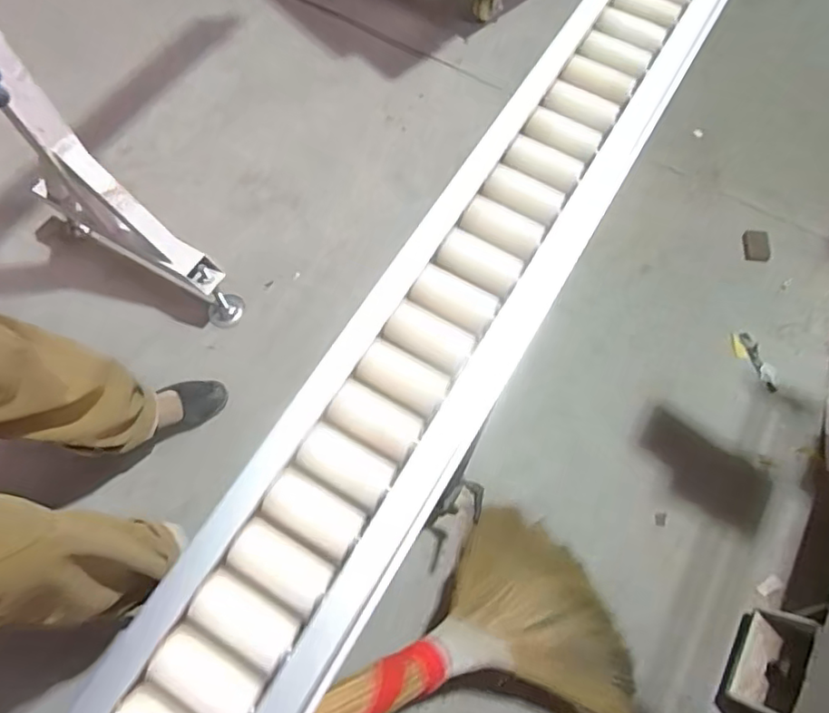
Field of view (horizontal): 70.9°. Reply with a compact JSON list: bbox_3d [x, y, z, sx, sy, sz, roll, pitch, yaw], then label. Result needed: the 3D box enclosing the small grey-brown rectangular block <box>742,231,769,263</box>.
[{"bbox_3d":[0.769,-0.249,1.313,0.055,0.010,0.082,8,66,5],"label":"small grey-brown rectangular block"}]

